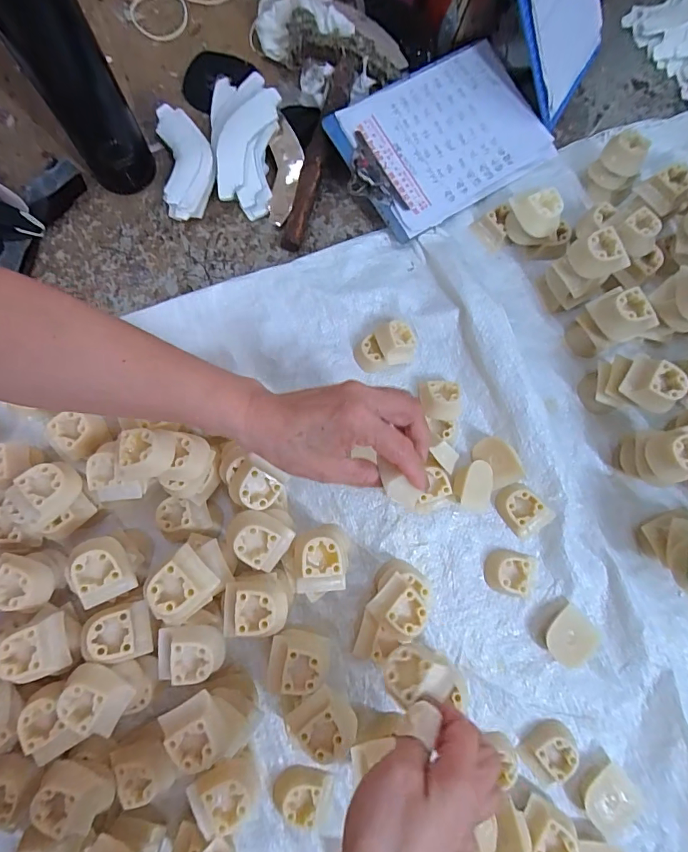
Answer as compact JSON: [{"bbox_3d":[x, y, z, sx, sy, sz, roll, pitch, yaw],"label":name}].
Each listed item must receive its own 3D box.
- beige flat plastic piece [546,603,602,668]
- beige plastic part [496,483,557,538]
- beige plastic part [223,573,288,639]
[{"bbox_3d":[0.198,0.185,0.378,0.044,0.014,0.039,-40,76,-5],"label":"beige flat plastic piece"},{"bbox_3d":[0.168,0.077,0.401,0.039,0.015,0.048,-38,82,-8],"label":"beige plastic part"},{"bbox_3d":[-0.066,0.135,0.319,0.047,0.021,0.042,2,78,-1],"label":"beige plastic part"}]

